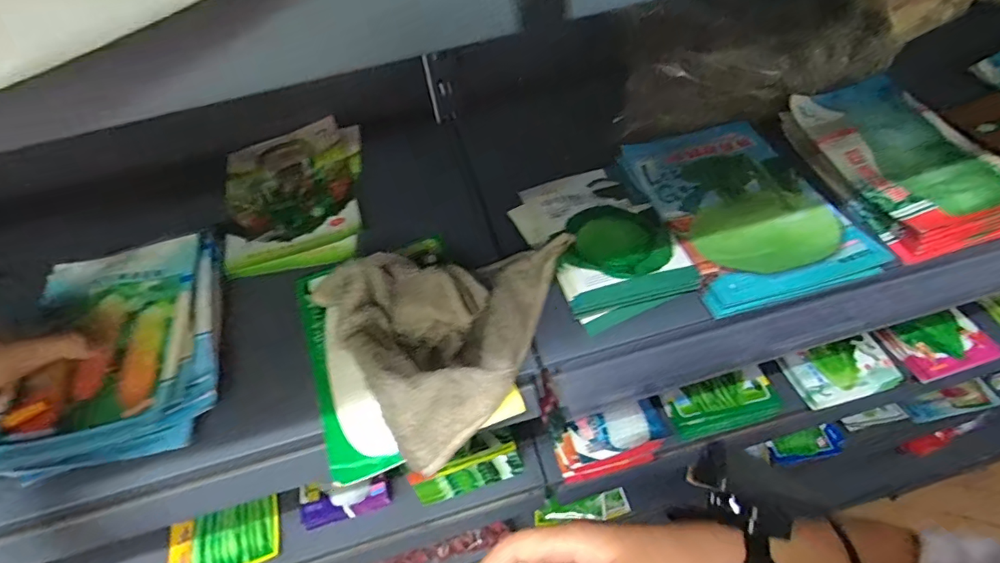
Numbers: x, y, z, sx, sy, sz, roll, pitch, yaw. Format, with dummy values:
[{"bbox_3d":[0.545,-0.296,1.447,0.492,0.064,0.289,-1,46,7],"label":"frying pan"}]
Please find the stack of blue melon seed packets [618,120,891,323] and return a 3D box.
[{"bbox_3d":[0.200,-0.067,0.407,0.136,0.023,0.193,-14,53,-5],"label":"stack of blue melon seed packets"}]

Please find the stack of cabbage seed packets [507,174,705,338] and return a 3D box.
[{"bbox_3d":[0.079,-0.041,0.398,0.101,0.022,0.153,-20,54,-9],"label":"stack of cabbage seed packets"}]

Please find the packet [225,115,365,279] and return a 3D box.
[{"bbox_3d":[-0.202,-0.092,0.482,0.131,0.011,0.201,-15,53,-5],"label":"packet"}]

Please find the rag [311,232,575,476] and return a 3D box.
[{"bbox_3d":[-0.029,0.017,0.346,0.176,0.060,0.130,-40,60,-22],"label":"rag"}]

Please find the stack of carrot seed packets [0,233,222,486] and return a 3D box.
[{"bbox_3d":[-0.281,0.043,0.362,0.138,0.022,0.179,-14,53,-4],"label":"stack of carrot seed packets"}]

